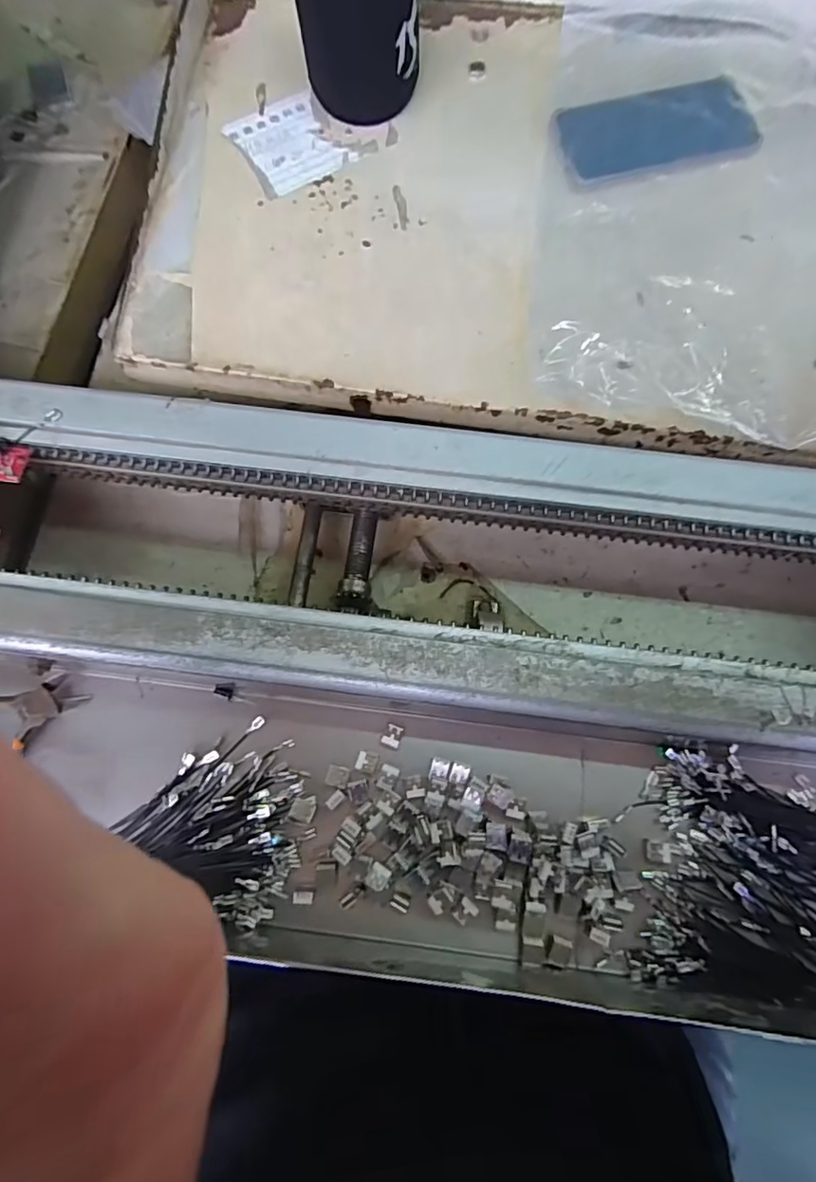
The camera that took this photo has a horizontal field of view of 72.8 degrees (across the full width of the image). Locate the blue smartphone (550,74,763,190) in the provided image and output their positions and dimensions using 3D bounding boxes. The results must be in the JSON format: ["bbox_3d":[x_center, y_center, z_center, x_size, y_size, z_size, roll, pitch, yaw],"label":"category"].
[{"bbox_3d":[0.203,-0.380,0.457,0.161,0.006,0.082,-14,81,-2],"label":"blue smartphone"}]

